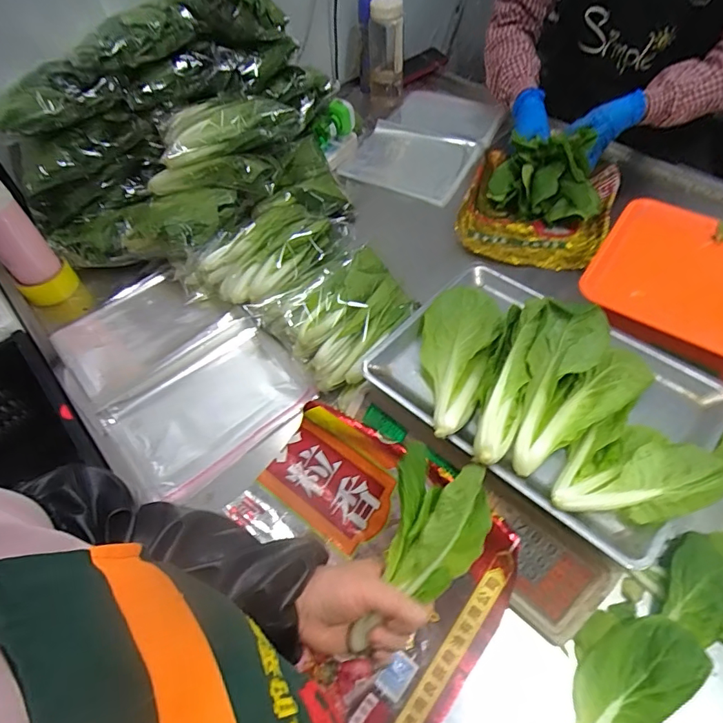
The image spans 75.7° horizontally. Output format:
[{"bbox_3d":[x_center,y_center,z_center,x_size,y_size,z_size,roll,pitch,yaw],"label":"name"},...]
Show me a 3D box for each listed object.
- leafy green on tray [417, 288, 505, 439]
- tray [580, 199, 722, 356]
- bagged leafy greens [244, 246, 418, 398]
[{"bbox_3d":[0.110,-0.007,0.543,0.090,0.036,0.210,9,55,10],"label":"leafy green on tray"},{"bbox_3d":[0.461,-0.098,0.589,0.299,0.032,0.228,26,60,21],"label":"tray"},{"bbox_3d":[-0.029,-0.068,0.672,0.185,0.082,0.183,-34,59,-19],"label":"bagged leafy greens"}]

